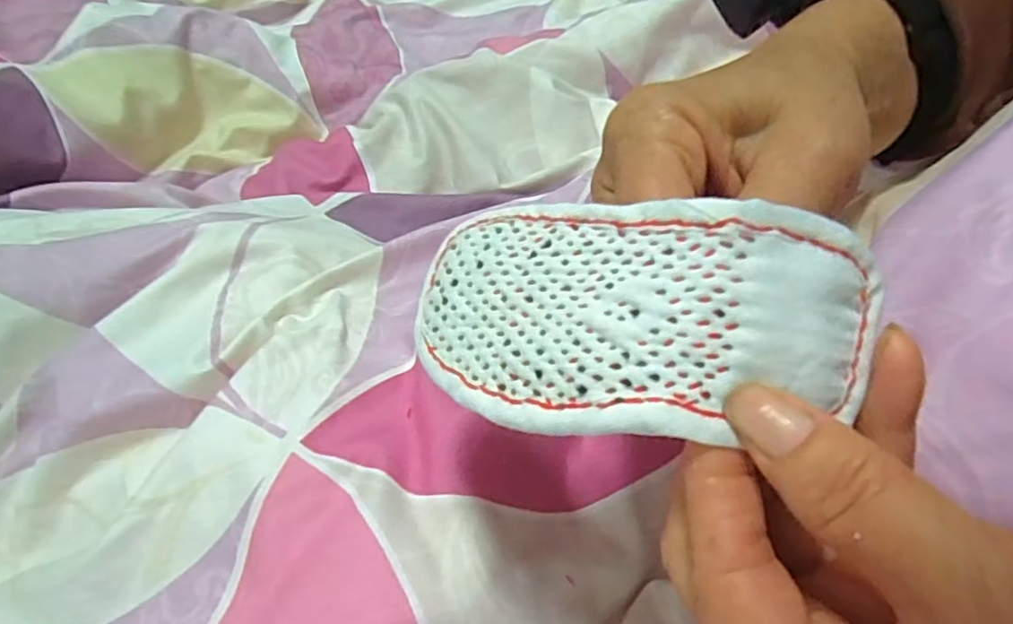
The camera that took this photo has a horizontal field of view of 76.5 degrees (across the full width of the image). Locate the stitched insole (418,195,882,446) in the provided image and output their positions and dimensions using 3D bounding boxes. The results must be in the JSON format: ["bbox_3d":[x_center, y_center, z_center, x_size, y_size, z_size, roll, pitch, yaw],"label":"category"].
[{"bbox_3d":[0.026,0.003,0.163,0.112,0.026,0.058,8,73,29],"label":"stitched insole"}]

